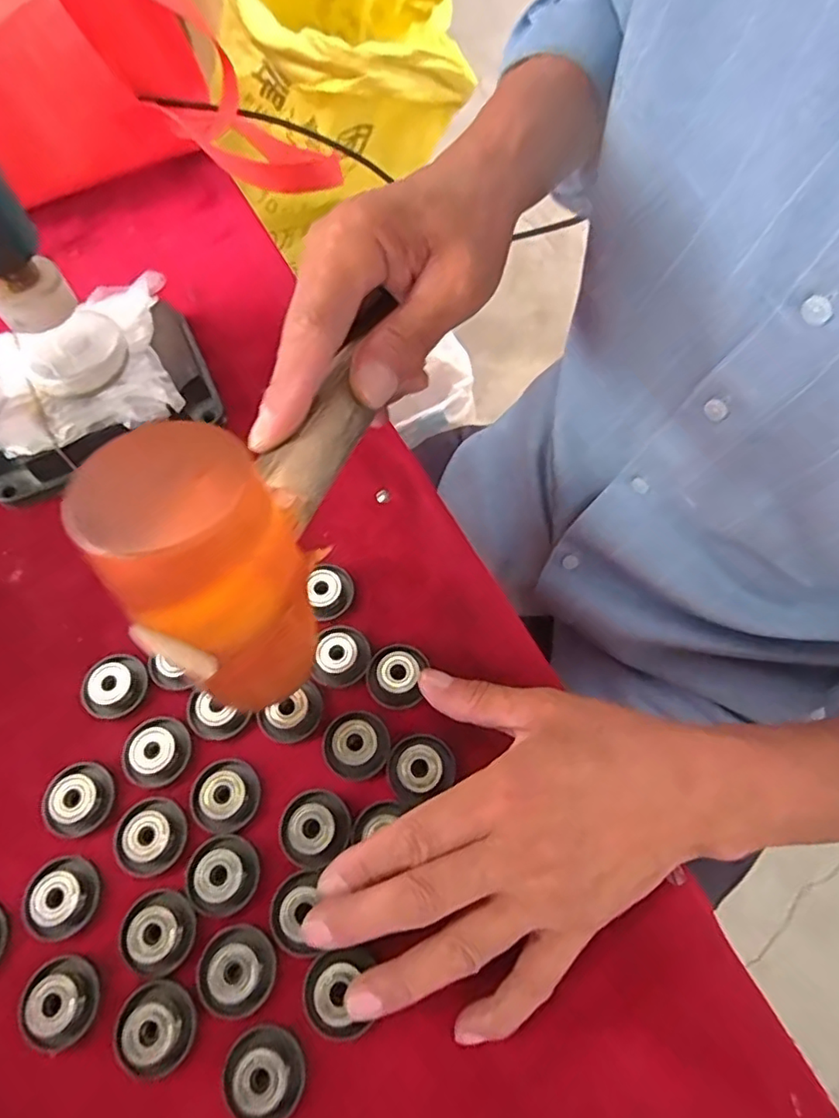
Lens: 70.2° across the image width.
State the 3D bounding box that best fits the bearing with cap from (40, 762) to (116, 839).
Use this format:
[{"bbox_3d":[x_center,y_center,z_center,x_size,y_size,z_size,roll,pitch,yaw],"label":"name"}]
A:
[{"bbox_3d":[-0.166,0.116,0.289,0.032,0.008,0.034,0,65,1],"label":"bearing with cap"}]

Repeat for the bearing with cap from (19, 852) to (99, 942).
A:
[{"bbox_3d":[-0.163,0.153,0.271,0.028,0.009,0.033,-35,69,-14],"label":"bearing with cap"}]

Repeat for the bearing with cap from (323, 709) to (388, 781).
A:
[{"bbox_3d":[-0.032,0.091,0.294,0.032,0.011,0.032,0,65,1],"label":"bearing with cap"}]

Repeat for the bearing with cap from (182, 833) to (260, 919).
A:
[{"bbox_3d":[-0.091,0.144,0.272,0.033,0.006,0.032,0,65,1],"label":"bearing with cap"}]

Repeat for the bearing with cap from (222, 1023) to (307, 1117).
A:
[{"bbox_3d":[-0.064,0.209,0.241,0.031,0.008,0.031,0,65,1],"label":"bearing with cap"}]

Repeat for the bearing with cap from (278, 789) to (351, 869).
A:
[{"bbox_3d":[-0.050,0.126,0.280,0.033,0.009,0.032,0,65,1],"label":"bearing with cap"}]

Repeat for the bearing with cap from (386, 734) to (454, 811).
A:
[{"bbox_3d":[-0.001,0.100,0.289,0.032,0.011,0.029,-27,67,-11],"label":"bearing with cap"}]

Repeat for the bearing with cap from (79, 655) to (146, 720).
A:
[{"bbox_3d":[-0.161,0.066,0.313,0.031,0.009,0.033,0,65,1],"label":"bearing with cap"}]

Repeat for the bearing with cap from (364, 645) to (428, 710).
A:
[{"bbox_3d":[-0.011,0.060,0.311,0.032,0.014,0.034,0,65,1],"label":"bearing with cap"}]

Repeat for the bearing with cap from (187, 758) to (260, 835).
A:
[{"bbox_3d":[-0.095,0.114,0.288,0.032,0.006,0.033,0,65,1],"label":"bearing with cap"}]

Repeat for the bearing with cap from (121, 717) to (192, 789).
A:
[{"bbox_3d":[-0.132,0.096,0.297,0.032,0.007,0.032,0,65,1],"label":"bearing with cap"}]

